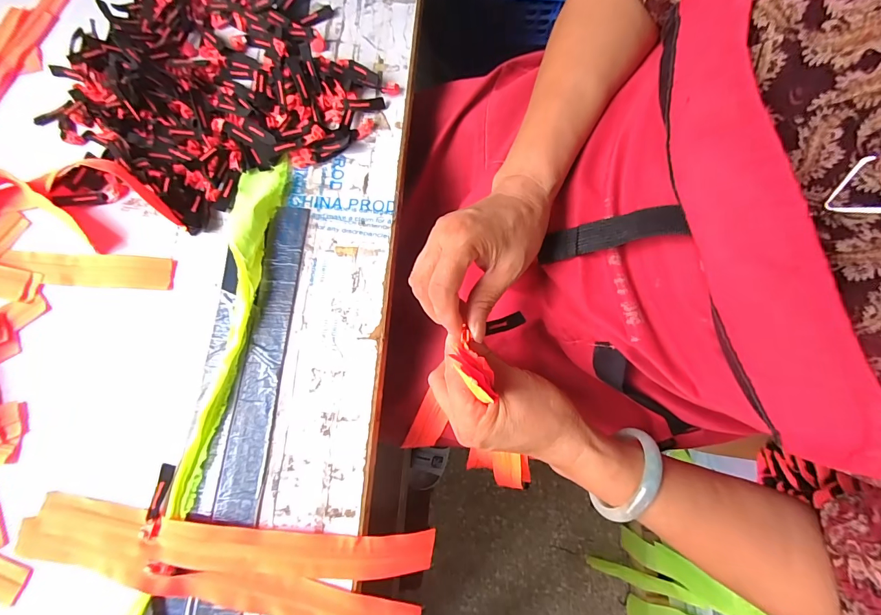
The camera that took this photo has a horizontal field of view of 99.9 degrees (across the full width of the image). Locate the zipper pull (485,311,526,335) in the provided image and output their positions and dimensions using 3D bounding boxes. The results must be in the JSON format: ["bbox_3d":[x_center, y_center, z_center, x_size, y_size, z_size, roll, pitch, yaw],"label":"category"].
[{"bbox_3d":[0.052,0.014,0.306,0.040,0.006,0.012,-17,78,-28],"label":"zipper pull"}]

